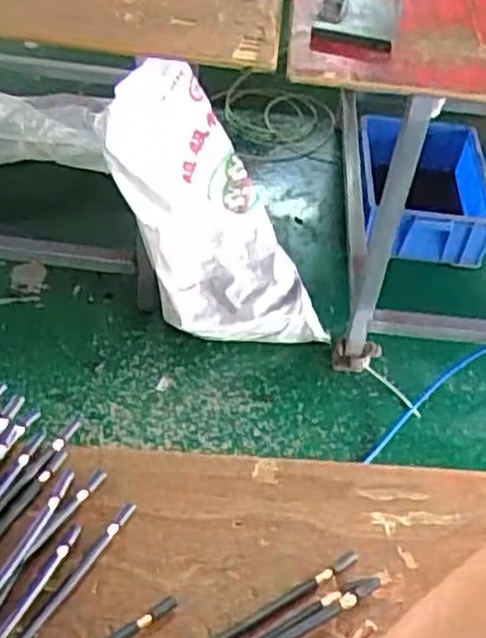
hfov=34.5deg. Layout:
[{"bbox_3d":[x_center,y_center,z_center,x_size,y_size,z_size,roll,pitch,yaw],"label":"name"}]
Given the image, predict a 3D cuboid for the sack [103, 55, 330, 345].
[{"bbox_3d":[-0.061,-0.207,1.717,0.165,0.807,0.358,23,64,43],"label":"sack"}]

